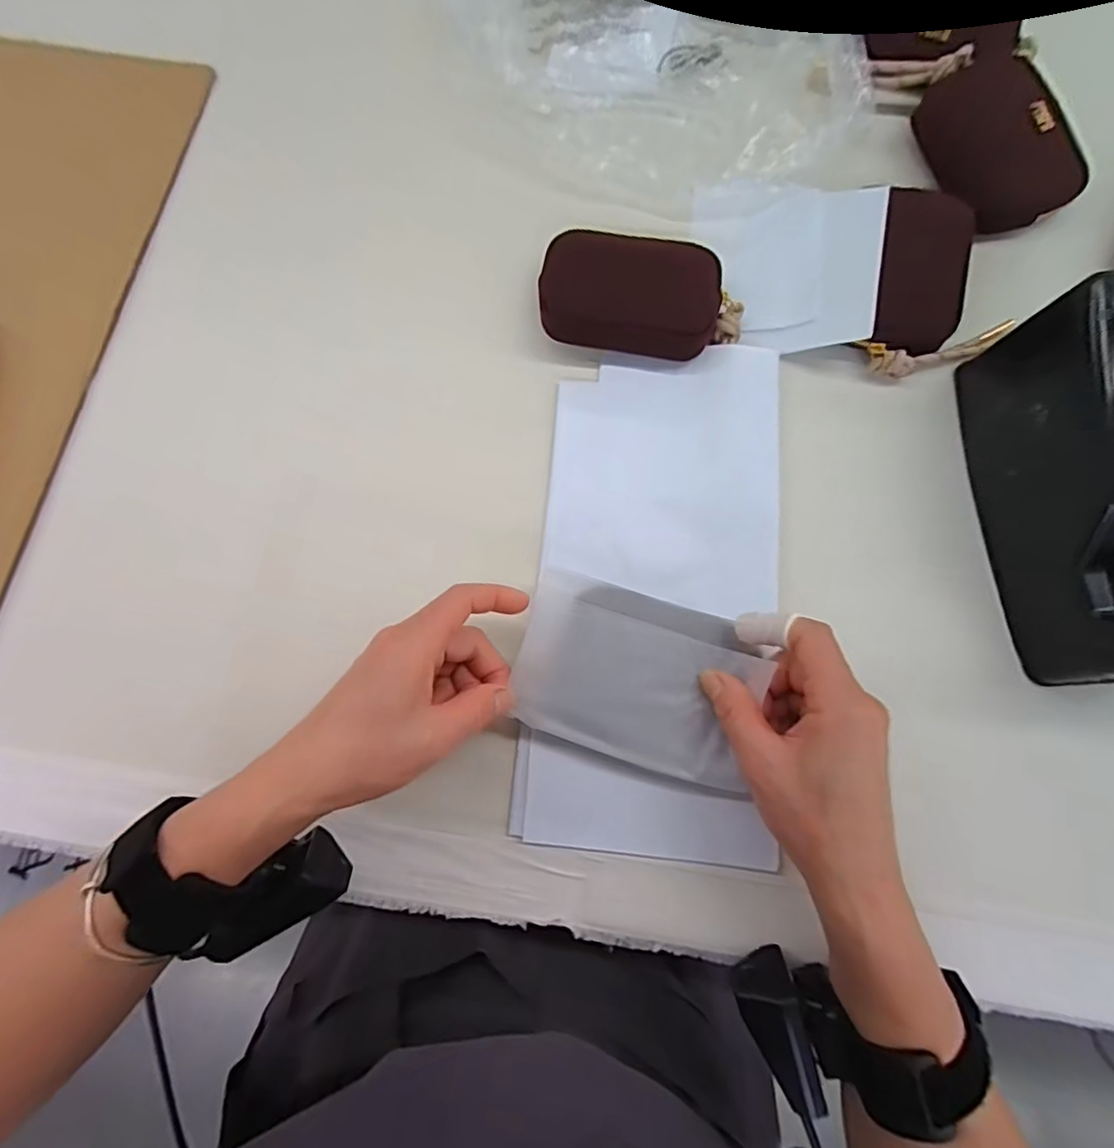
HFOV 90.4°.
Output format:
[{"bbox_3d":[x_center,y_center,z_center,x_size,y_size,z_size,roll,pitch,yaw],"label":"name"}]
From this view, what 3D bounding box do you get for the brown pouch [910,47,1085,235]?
[{"bbox_3d":[0.297,-0.288,0.367,0.072,0.026,0.106,-18,80,-2],"label":"brown pouch"}]

